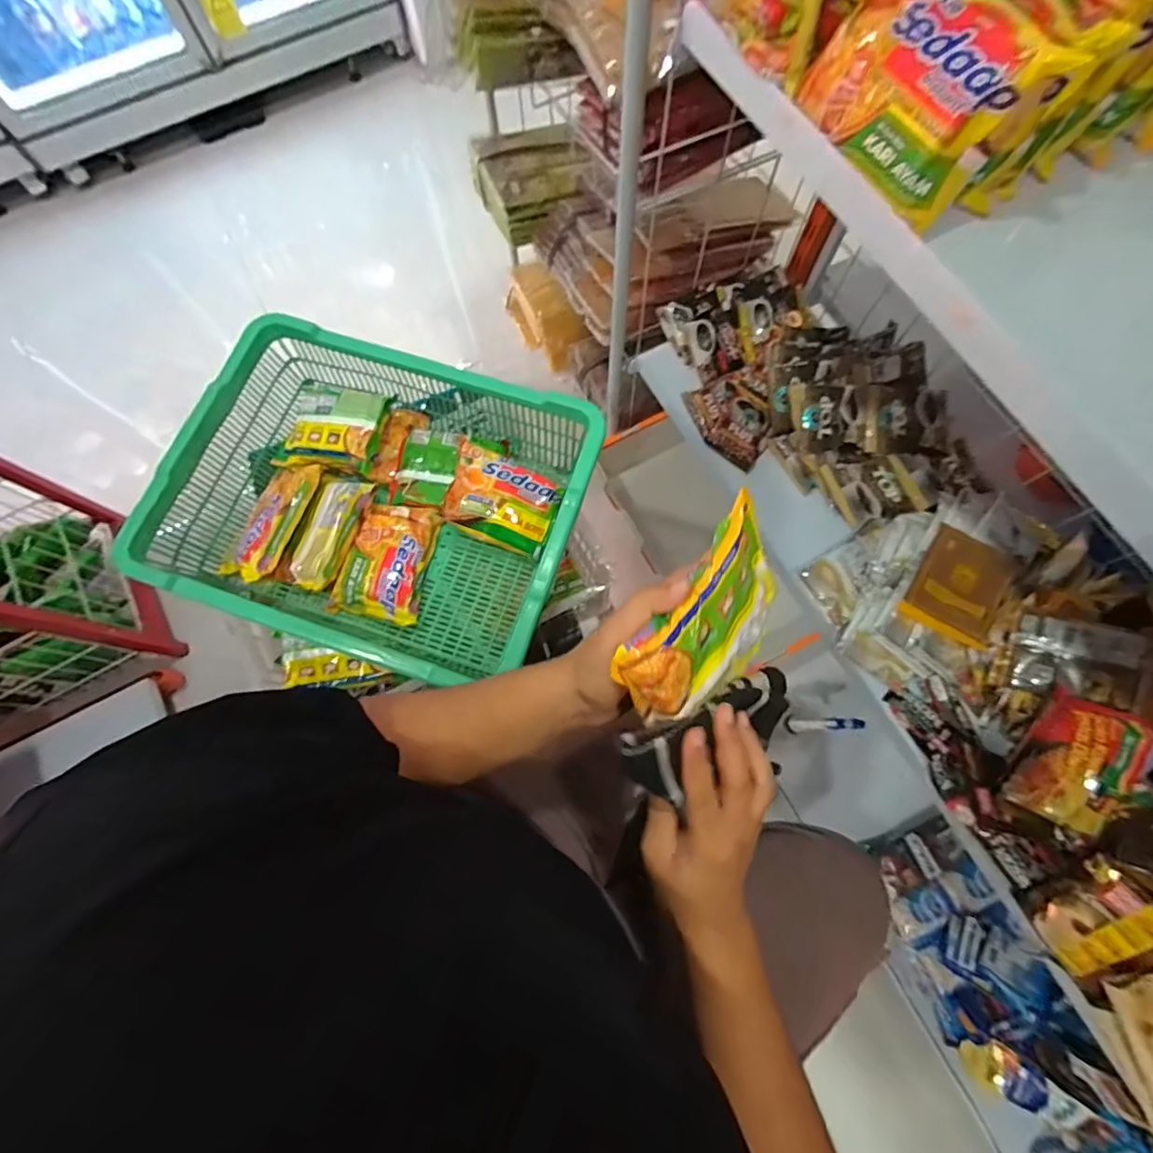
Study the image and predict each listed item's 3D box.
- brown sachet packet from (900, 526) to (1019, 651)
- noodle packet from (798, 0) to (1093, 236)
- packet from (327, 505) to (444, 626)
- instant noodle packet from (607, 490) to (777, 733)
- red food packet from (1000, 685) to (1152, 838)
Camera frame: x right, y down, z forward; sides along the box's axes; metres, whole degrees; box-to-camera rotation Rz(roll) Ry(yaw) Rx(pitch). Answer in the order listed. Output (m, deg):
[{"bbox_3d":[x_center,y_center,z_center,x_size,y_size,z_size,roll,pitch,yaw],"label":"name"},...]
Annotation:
[{"bbox_3d":[0.430,0.011,0.608,0.093,0.012,0.123,33,76,10],"label":"brown sachet packet"},{"bbox_3d":[0.204,-0.300,0.329,0.025,0.092,0.131,-13,68,-40],"label":"noodle packet"},{"bbox_3d":[-0.226,-0.019,0.658,0.094,0.028,0.142,11,74,4],"label":"packet"},{"bbox_3d":[0.090,0.030,0.348,0.147,0.090,0.022,-50,34,-19],"label":"instant noodle packet"},{"bbox_3d":[0.507,0.190,0.540,0.106,0.032,0.126,20,105,17],"label":"red food packet"}]

